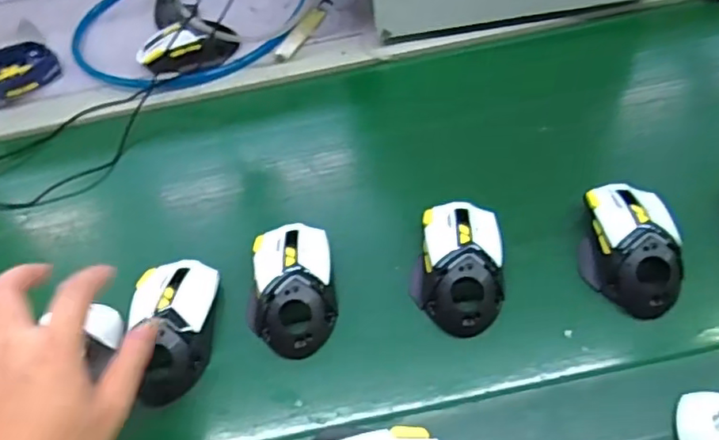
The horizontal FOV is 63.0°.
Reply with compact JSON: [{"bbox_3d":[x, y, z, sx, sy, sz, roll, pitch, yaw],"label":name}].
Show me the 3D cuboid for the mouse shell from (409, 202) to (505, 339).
[{"bbox_3d":[0.081,0.033,0.484,0.071,0.037,0.120,3,55,8],"label":"mouse shell"}]

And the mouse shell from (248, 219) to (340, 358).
[{"bbox_3d":[-0.057,0.052,0.487,0.071,0.035,0.120,-7,54,1],"label":"mouse shell"}]

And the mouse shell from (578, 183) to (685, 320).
[{"bbox_3d":[0.221,0.018,0.480,0.076,0.038,0.121,-3,54,5],"label":"mouse shell"}]

